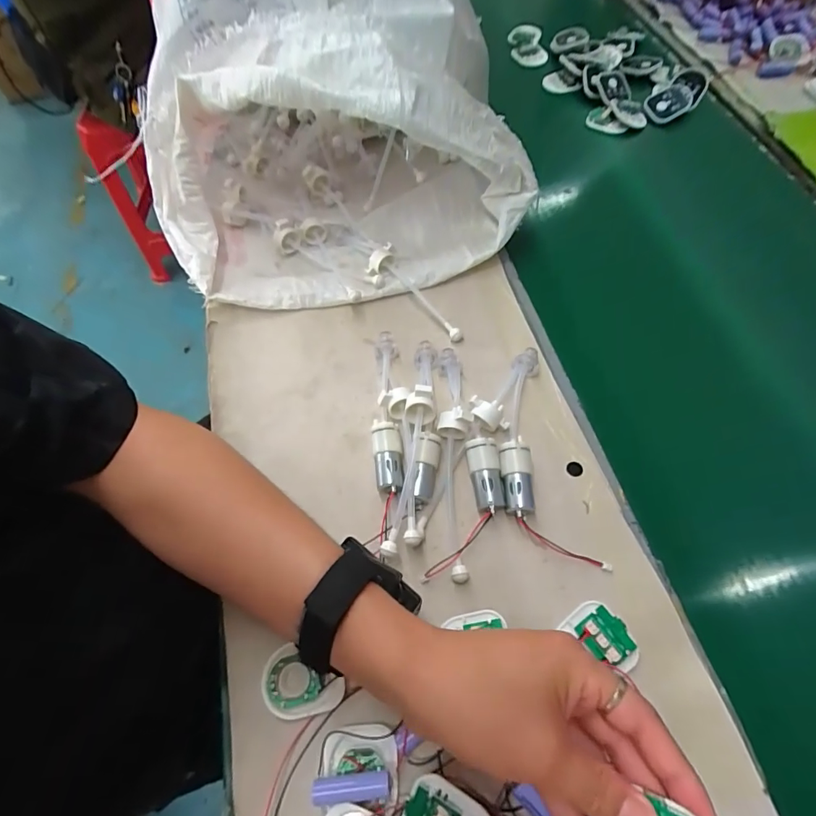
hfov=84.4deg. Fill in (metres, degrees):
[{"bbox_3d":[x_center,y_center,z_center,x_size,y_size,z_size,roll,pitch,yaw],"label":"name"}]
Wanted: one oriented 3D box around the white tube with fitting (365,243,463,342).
[{"bbox_3d":[0.004,-0.118,0.471,0.034,0.030,0.135,-34,66,-14],"label":"white tube with fitting"}]

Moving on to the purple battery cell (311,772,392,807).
[{"bbox_3d":[-0.036,0.245,0.291,0.050,0.017,0.014,-6,63,-1],"label":"purple battery cell"}]

